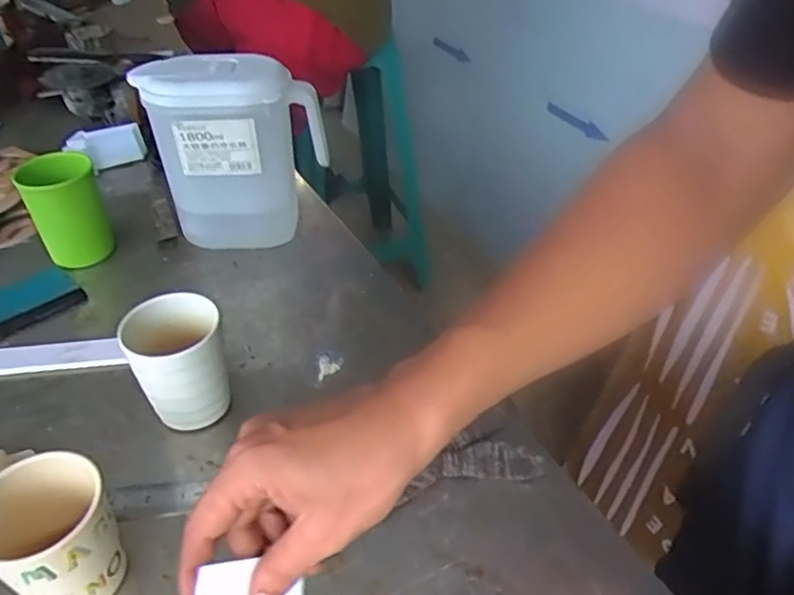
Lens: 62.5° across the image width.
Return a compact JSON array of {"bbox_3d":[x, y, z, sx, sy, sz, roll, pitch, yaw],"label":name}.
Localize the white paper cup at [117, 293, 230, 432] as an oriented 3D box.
[{"bbox_3d":[-0.170,0.055,0.515,0.068,0.097,0.068,-1,39,1],"label":"white paper cup"}]

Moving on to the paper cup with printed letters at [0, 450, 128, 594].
[{"bbox_3d":[-0.209,0.152,0.405,0.071,0.087,0.071,-1,39,1],"label":"paper cup with printed letters"}]

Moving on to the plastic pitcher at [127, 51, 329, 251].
[{"bbox_3d":[-0.168,-0.150,0.711,0.182,0.208,0.086,0,39,2],"label":"plastic pitcher"}]

